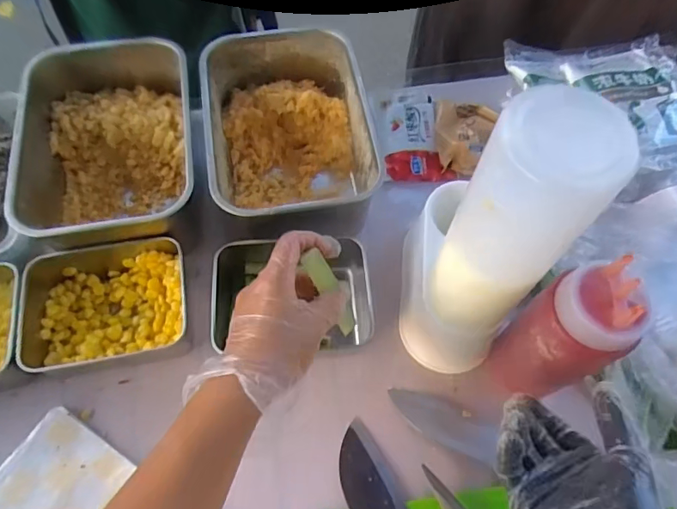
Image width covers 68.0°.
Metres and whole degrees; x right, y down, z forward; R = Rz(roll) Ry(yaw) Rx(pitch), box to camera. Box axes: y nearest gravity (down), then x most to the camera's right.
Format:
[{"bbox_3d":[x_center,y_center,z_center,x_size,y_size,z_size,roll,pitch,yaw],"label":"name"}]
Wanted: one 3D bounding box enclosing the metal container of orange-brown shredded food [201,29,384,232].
[{"bbox_3d":[-0.047,-0.122,0.522,0.167,0.097,0.220,-9,66,-6],"label":"metal container of orange-brown shredded food"}]

